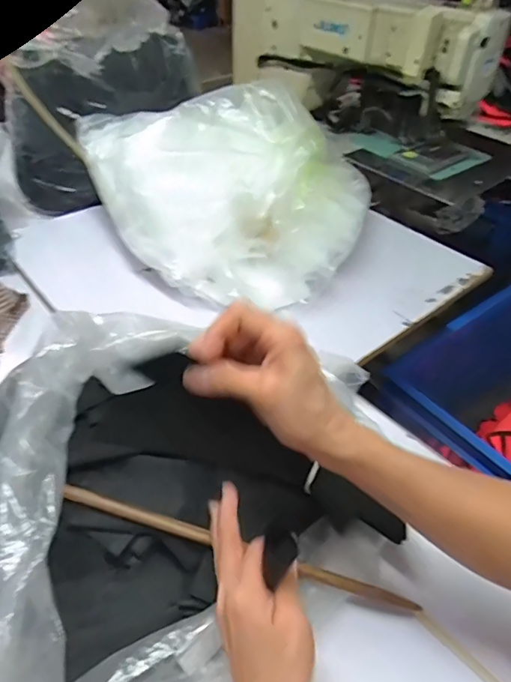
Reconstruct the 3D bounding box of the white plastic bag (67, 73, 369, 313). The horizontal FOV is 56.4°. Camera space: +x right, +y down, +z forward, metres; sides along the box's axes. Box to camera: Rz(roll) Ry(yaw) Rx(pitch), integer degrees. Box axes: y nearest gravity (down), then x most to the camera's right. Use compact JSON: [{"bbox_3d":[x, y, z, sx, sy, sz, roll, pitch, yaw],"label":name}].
[{"bbox_3d":[-0.069,-0.258,0.755,0.455,0.211,0.320,21,46,19],"label":"white plastic bag"}]

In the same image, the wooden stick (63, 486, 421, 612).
[{"bbox_3d":[-0.015,0.187,0.427,0.327,0.015,0.011,17,44,4],"label":"wooden stick"}]

